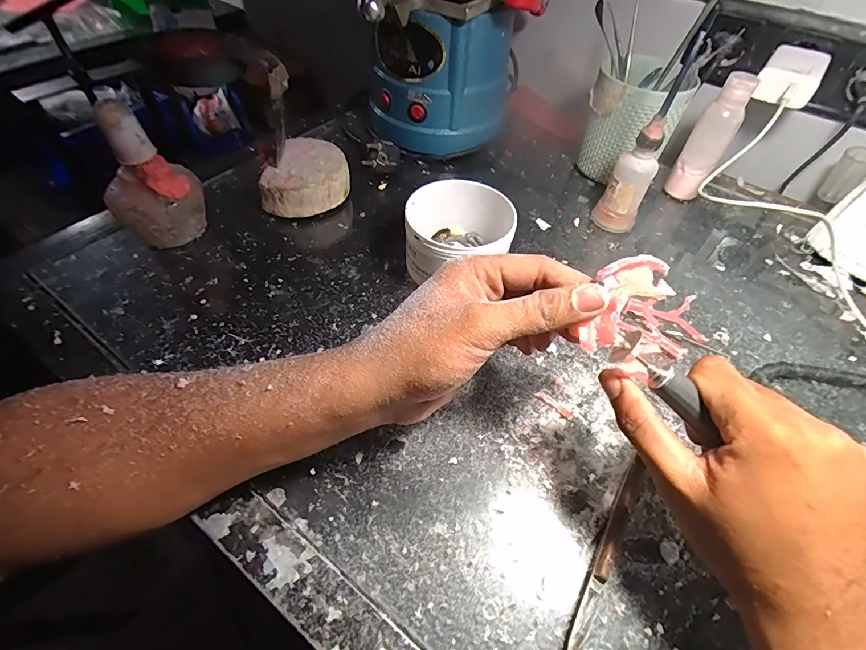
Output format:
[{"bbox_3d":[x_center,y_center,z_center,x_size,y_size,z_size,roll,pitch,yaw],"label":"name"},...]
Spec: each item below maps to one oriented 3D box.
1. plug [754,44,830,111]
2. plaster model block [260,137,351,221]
[{"bbox_3d":[0.361,-0.250,0.429,0.051,0.030,0.083,33,57,21],"label":"plug"},{"bbox_3d":[-0.131,-0.153,0.442,0.084,0.043,0.087,-3,52,-6],"label":"plaster model block"}]

